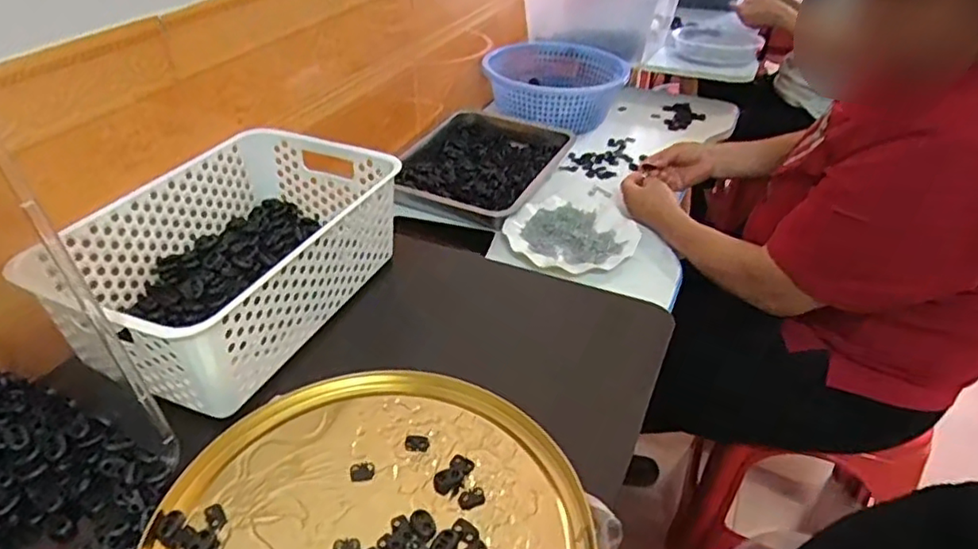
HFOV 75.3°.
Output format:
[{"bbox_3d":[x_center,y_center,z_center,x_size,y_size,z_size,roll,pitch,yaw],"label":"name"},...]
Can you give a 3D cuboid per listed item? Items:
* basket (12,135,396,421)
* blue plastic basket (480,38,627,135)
[{"bbox_3d":[-0.242,-0.025,0.606,0.202,0.101,0.298,16,40,18],"label":"basket"},{"bbox_3d":[0.119,-0.378,1.238,0.268,0.081,0.265,4,38,-3],"label":"blue plastic basket"}]

